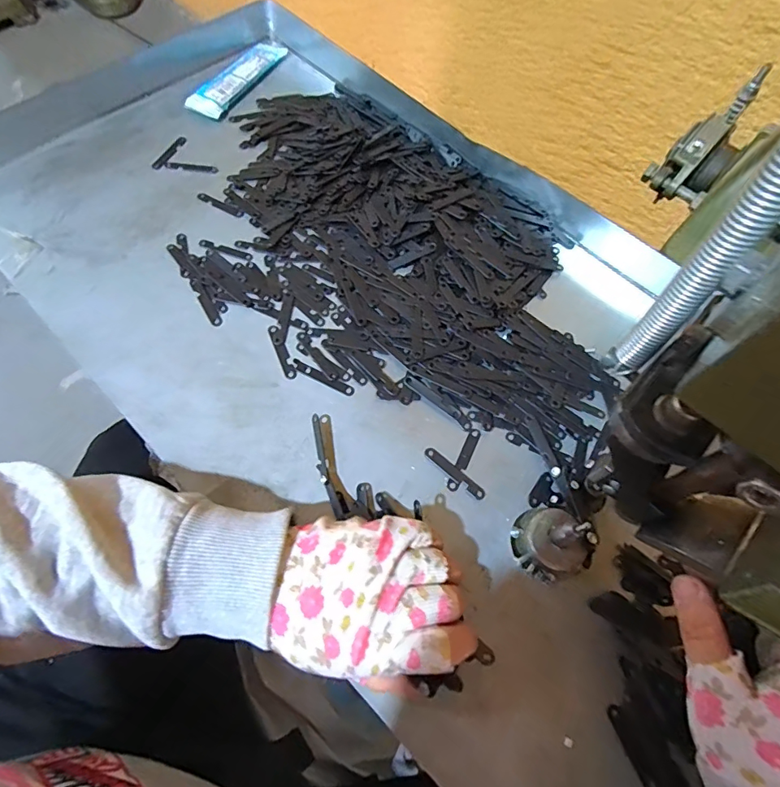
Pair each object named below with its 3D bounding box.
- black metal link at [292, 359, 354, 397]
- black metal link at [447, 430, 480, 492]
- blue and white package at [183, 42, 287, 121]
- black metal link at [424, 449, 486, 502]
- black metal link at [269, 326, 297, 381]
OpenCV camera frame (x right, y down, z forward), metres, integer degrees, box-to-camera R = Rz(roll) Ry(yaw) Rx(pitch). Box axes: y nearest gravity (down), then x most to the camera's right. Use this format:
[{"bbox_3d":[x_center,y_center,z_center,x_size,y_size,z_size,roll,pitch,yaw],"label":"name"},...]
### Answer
[{"bbox_3d":[-0.053,-0.013,0.362,0.053,0.004,0.008,25,67,10],"label":"black metal link"},{"bbox_3d":[0.055,0.048,0.342,0.009,0.004,0.052,25,67,10],"label":"black metal link"},{"bbox_3d":[-0.169,-0.358,0.518,0.041,0.014,0.140,26,68,10],"label":"blue and white package"},{"bbox_3d":[0.047,0.057,0.335,0.051,0.004,0.008,39,71,15],"label":"black metal link"},{"bbox_3d":[-0.087,-0.034,0.369,0.009,0.004,0.050,-22,68,-11],"label":"black metal link"}]

